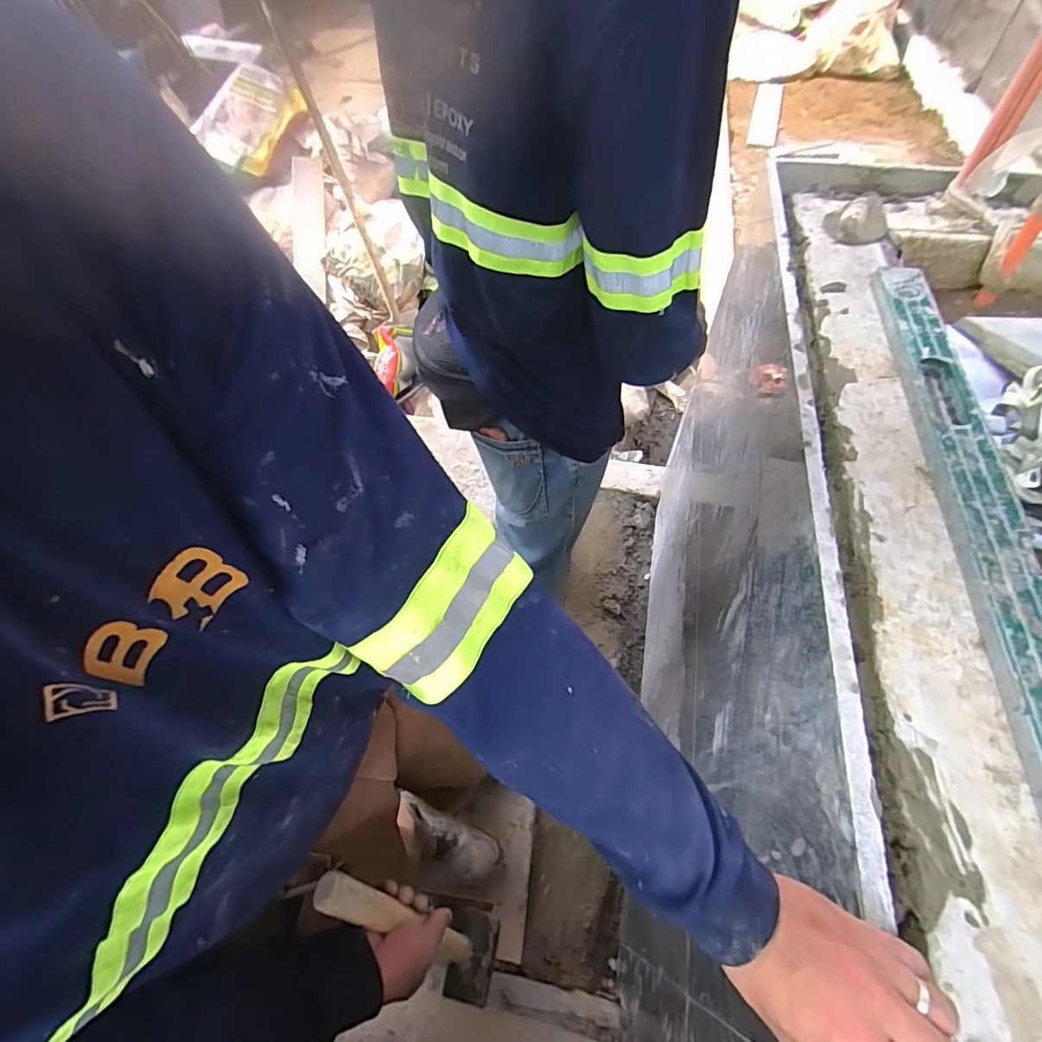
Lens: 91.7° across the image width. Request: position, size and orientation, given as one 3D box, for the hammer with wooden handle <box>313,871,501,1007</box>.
[{"bbox_3d":[-0.101,0.409,0.490,0.044,0.289,0.078,-9,45,24],"label":"hammer with wooden handle"}]

